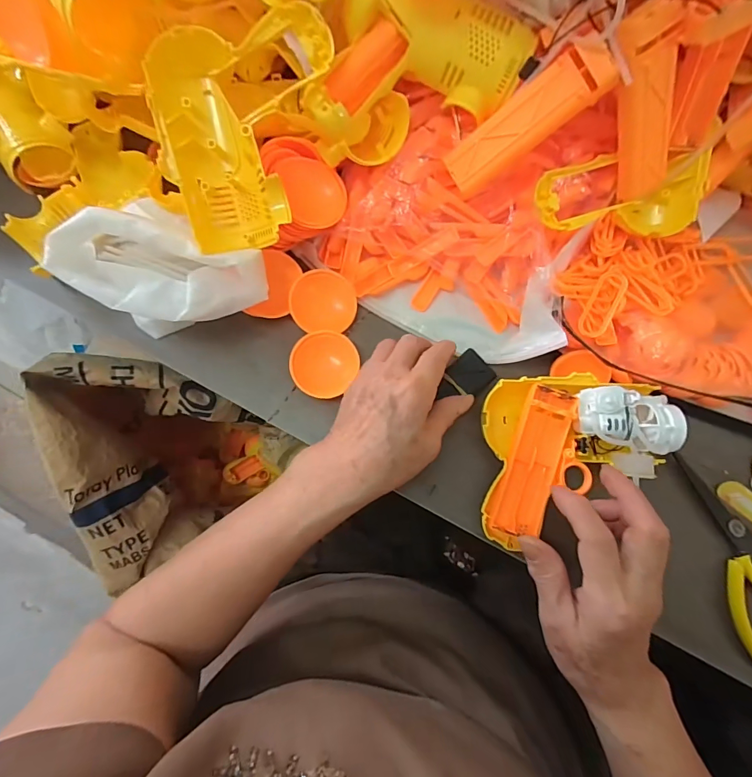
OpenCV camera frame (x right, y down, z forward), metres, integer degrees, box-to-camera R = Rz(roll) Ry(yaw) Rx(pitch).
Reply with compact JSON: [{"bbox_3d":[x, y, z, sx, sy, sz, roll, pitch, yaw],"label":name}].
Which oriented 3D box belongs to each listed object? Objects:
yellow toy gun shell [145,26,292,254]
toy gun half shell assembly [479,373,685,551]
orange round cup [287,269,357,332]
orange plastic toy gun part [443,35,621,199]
[{"bbox_3d":[-0.112,-0.166,0.280,0.068,0.028,0.131,-19,110,-5],"label":"yellow toy gun shell"},{"bbox_3d":[0.146,0.045,0.289,0.139,0.027,0.111,-6,75,-2],"label":"toy gun half shell assembly"},{"bbox_3d":[-0.044,-0.071,0.335,0.053,0.014,0.053,0,93,-10],"label":"orange round cup"},{"bbox_3d":[0.099,-0.178,0.269,0.108,0.015,0.032,-30,75,28],"label":"orange plastic toy gun part"}]

